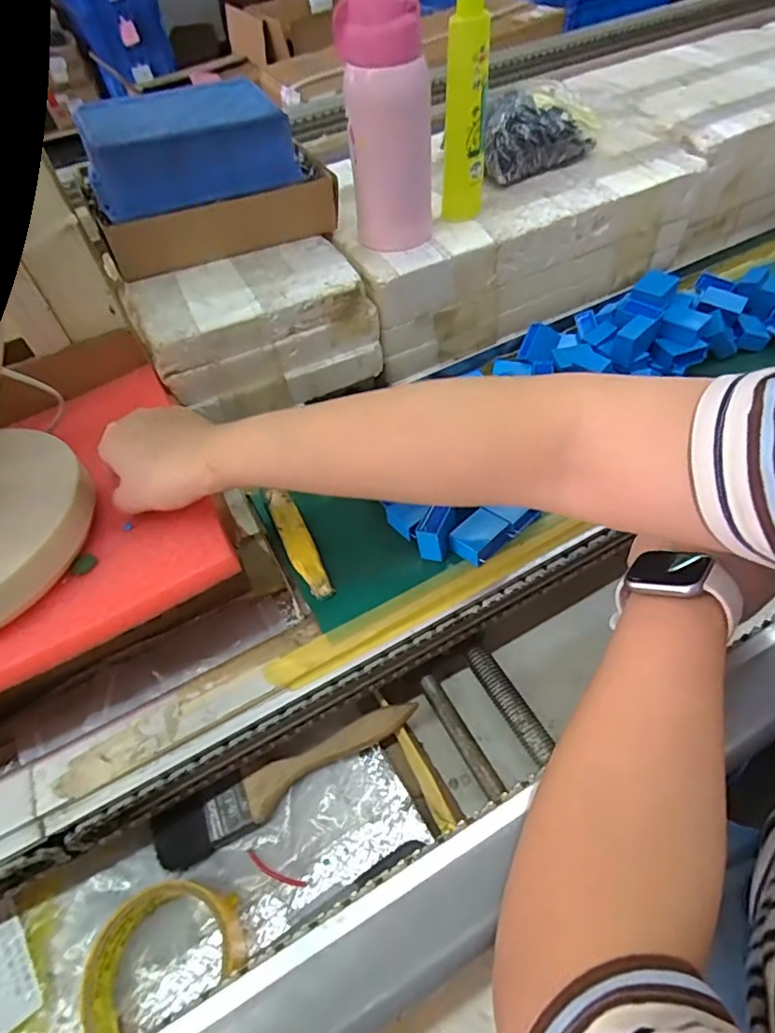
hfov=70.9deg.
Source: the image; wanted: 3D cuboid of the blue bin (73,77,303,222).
[{"bbox_3d":[-0.201,-0.377,0.548,0.193,0.071,0.137,-22,53,-11],"label":"blue bin"}]

